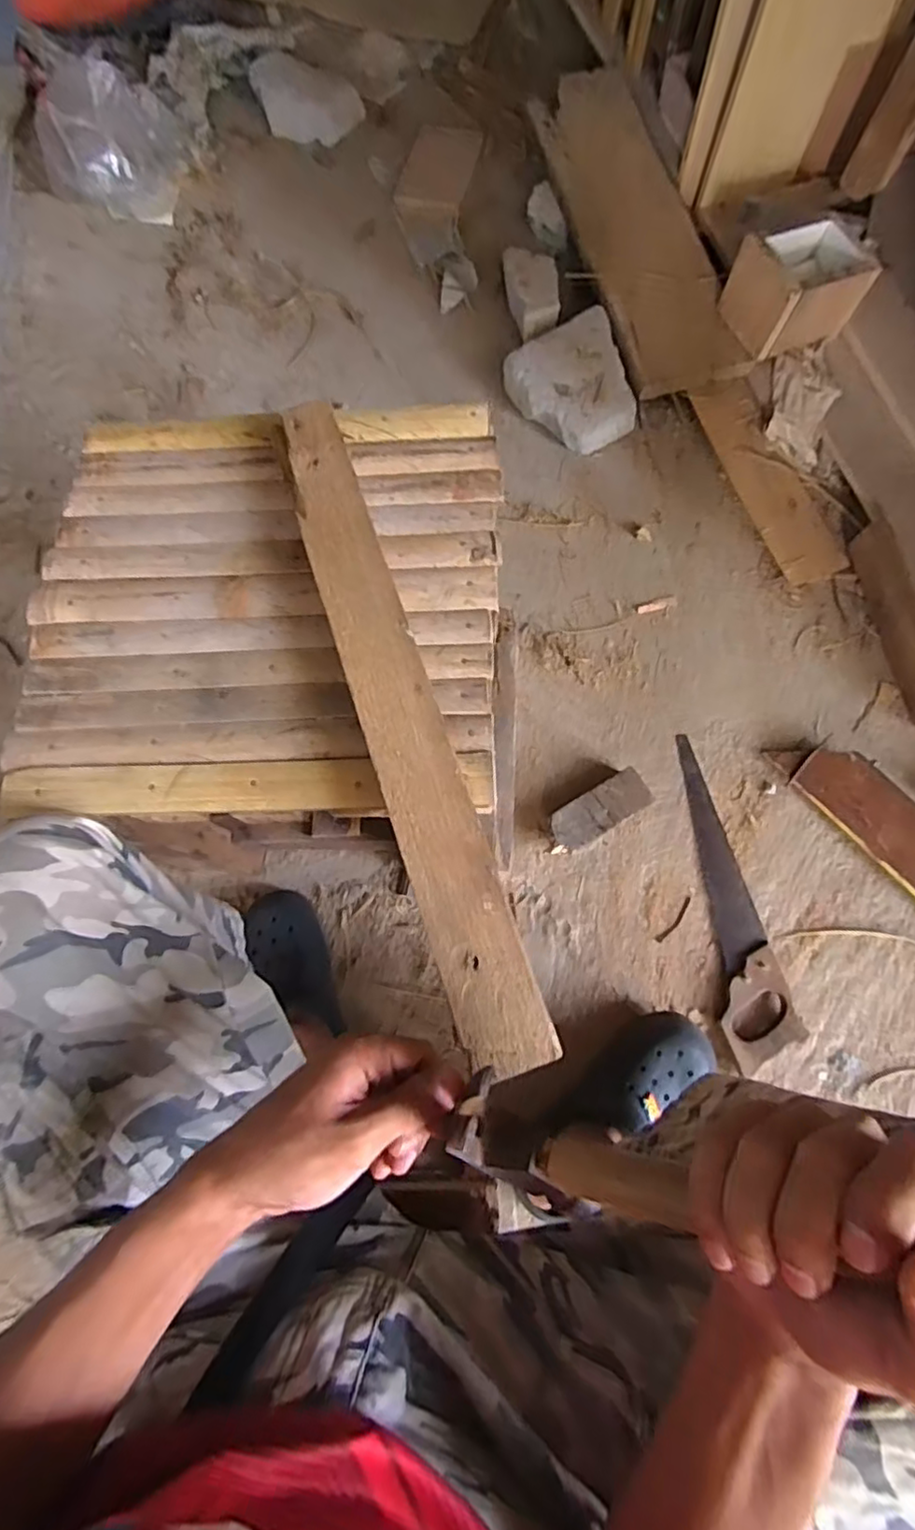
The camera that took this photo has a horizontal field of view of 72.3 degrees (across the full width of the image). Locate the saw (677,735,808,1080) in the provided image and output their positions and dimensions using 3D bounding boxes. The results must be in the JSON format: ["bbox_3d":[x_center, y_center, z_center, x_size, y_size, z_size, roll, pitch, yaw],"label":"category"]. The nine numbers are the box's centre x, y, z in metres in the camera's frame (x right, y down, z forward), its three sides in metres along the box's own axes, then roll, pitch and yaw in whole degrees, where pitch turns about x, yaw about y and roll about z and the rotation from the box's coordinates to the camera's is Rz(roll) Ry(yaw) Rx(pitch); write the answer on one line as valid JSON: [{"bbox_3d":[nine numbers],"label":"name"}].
[{"bbox_3d":[0.350,0.159,0.804,0.079,0.031,0.422,-5,74,1],"label":"saw"}]

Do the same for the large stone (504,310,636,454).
[{"bbox_3d":[0.198,-0.608,1.016,0.176,0.070,0.206,-30,75,-6],"label":"large stone"}]

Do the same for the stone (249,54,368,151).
[{"bbox_3d":[-0.320,-1.347,1.268,0.258,0.047,0.151,28,77,10],"label":"stone"}]

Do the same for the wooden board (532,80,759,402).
[{"bbox_3d":[0.289,-0.918,1.054,0.183,0.026,0.668,-15,79,-1],"label":"wooden board"}]

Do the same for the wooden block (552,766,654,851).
[{"bbox_3d":[0.188,0.062,0.833,0.138,0.038,0.056,-32,75,-6],"label":"wooden block"}]

